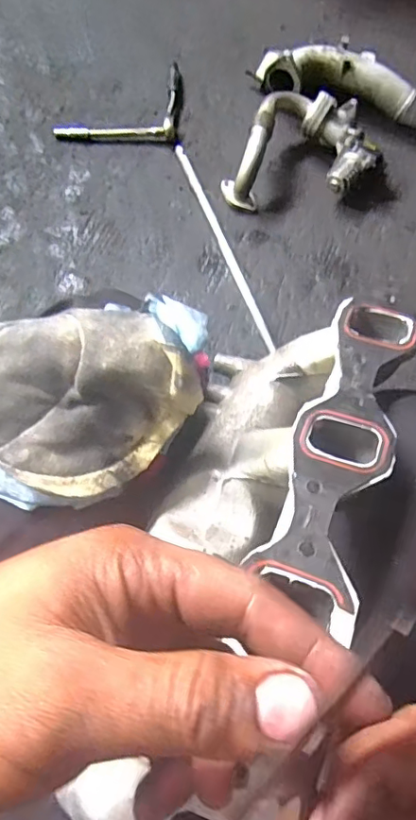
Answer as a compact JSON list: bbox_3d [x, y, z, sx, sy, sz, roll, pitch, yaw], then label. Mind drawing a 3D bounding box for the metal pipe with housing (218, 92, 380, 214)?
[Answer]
[{"bbox_3d":[0.163,-0.469,0.991,0.284,0.092,0.182,-6,70,-5],"label":"metal pipe with housing"}]

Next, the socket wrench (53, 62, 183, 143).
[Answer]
[{"bbox_3d":[-0.164,-0.583,1.055,0.230,0.024,0.175,0,69,-3],"label":"socket wrench"}]

